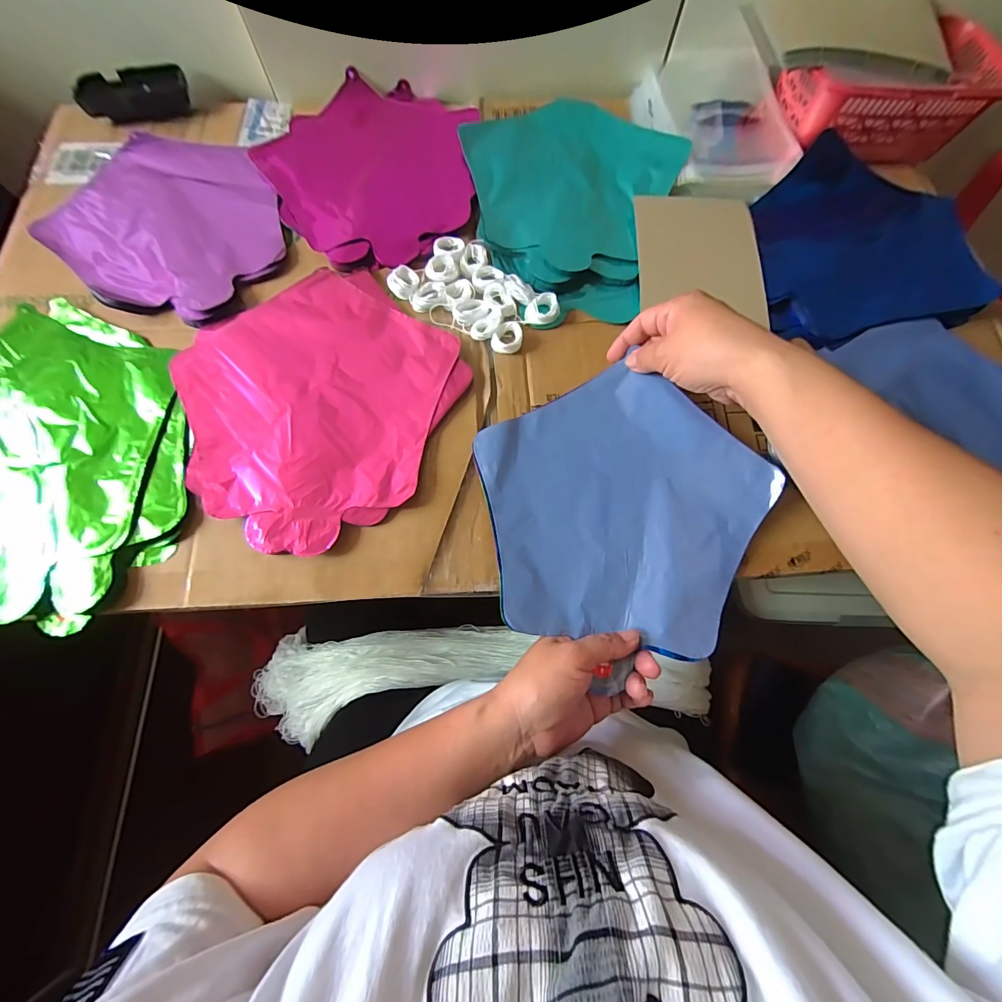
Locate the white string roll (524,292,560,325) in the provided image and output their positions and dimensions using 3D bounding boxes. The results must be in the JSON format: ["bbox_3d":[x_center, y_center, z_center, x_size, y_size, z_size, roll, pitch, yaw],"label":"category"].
[{"bbox_3d":[0.039,-0.177,0.390,0.030,0.013,0.029,0,70,0],"label":"white string roll"}]

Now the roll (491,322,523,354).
[{"bbox_3d":[0.006,-0.147,0.381,0.025,0.009,0.028,20,72,7],"label":"roll"}]

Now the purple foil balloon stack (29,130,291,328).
[{"bbox_3d":[-0.326,-0.279,0.415,0.241,0.009,0.202,28,73,10],"label":"purple foil balloon stack"}]

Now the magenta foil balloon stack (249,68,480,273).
[{"bbox_3d":[-0.129,-0.358,0.454,0.228,0.017,0.251,-40,75,-13],"label":"magenta foil balloon stack"}]

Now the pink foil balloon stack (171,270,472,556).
[{"bbox_3d":[-0.161,-0.089,0.364,0.233,0.009,0.232,34,74,11],"label":"pink foil balloon stack"}]

